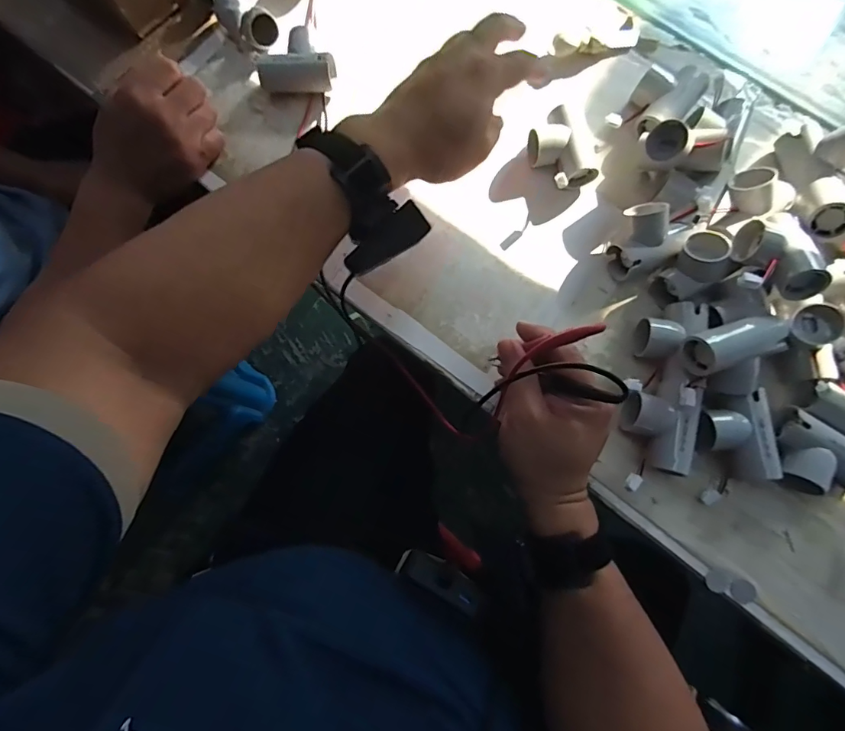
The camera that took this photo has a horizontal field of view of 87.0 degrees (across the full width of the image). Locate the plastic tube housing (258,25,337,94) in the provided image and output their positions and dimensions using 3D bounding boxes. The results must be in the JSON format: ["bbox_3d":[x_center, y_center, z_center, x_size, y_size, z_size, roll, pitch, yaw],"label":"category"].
[{"bbox_3d":[-0.124,-0.311,0.457,0.067,0.040,0.065,9,77,2],"label":"plastic tube housing"}]

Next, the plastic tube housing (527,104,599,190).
[{"bbox_3d":[0.130,-0.205,0.431,0.050,0.032,0.073,-30,78,-7],"label":"plastic tube housing"}]

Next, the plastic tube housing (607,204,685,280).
[{"bbox_3d":[0.197,-0.114,0.401,0.052,0.045,0.055,-18,77,-4],"label":"plastic tube housing"}]

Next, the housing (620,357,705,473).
[{"bbox_3d":[0.203,0.042,0.378,0.055,0.040,0.087,20,77,5],"label":"housing"}]

